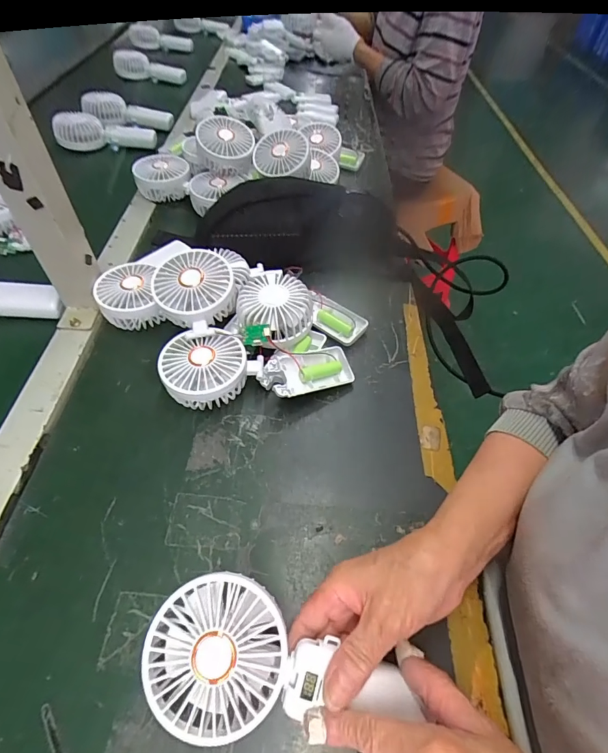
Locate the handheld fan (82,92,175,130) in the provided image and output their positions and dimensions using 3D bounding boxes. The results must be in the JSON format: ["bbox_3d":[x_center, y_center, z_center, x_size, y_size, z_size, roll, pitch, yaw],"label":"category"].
[{"bbox_3d":[-0.359,-0.554,0.815,0.177,0.064,0.048,6,52,2],"label":"handheld fan"}]

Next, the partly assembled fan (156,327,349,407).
[{"bbox_3d":[-0.048,-0.008,0.420,0.201,0.046,0.082,-3,52,-5],"label":"partly assembled fan"}]

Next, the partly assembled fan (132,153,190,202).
[{"bbox_3d":[-0.232,-0.327,0.644,0.086,0.051,0.083,-9,53,-10],"label":"partly assembled fan"}]

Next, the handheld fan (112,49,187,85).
[{"bbox_3d":[-0.405,-0.805,1.013,0.210,0.061,0.045,14,53,8],"label":"handheld fan"}]

